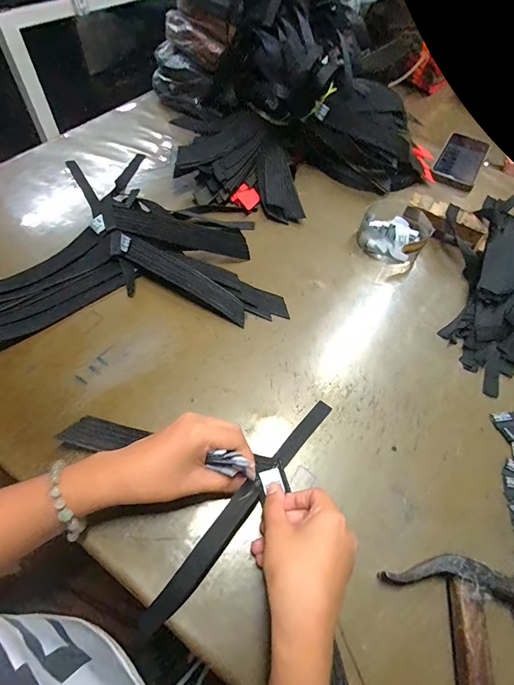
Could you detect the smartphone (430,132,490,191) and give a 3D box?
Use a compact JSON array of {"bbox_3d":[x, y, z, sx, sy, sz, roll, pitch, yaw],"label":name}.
[{"bbox_3d":[0.387,-0.347,0.670,0.076,0.010,0.159,28,60,13],"label":"smartphone"}]

